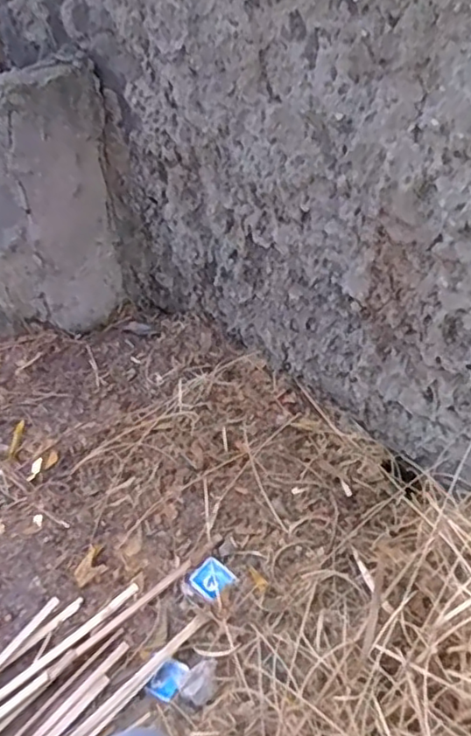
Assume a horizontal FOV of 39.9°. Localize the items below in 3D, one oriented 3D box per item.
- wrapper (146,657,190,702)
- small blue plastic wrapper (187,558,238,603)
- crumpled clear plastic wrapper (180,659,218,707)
[{"bbox_3d":[-0.102,0.477,0.992,0.048,0.009,0.060,23,52,26],"label":"wrapper"},{"bbox_3d":[-0.041,0.356,1.089,0.063,0.012,0.058,31,56,31],"label":"small blue plastic wrapper"},{"bbox_3d":[-0.050,0.474,0.980,0.048,0.014,0.068,12,48,18],"label":"crumpled clear plastic wrapper"}]

